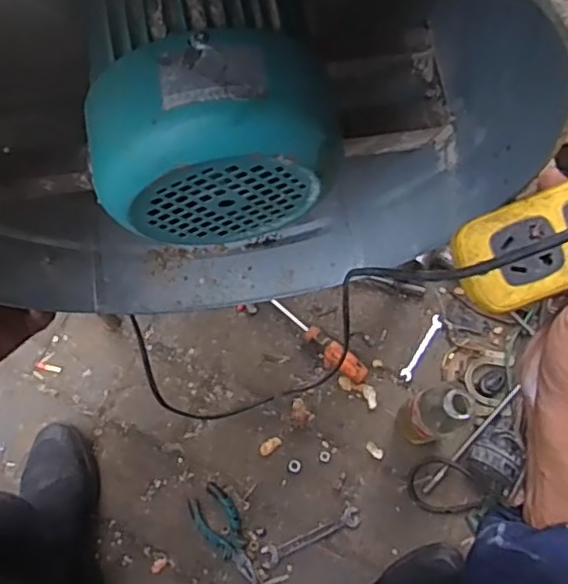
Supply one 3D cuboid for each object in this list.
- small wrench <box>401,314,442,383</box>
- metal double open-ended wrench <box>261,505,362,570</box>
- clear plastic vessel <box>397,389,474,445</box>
[{"bbox_3d":[0.210,0.085,0.946,0.017,0.006,0.112,32,74,8],"label":"small wrench"},{"bbox_3d":[0.037,0.333,0.852,0.145,0.005,0.029,-23,75,-9],"label":"metal double open-ended wrench"},{"bbox_3d":[0.189,0.157,0.798,0.062,0.216,0.062,-21,74,-9],"label":"clear plastic vessel"}]

